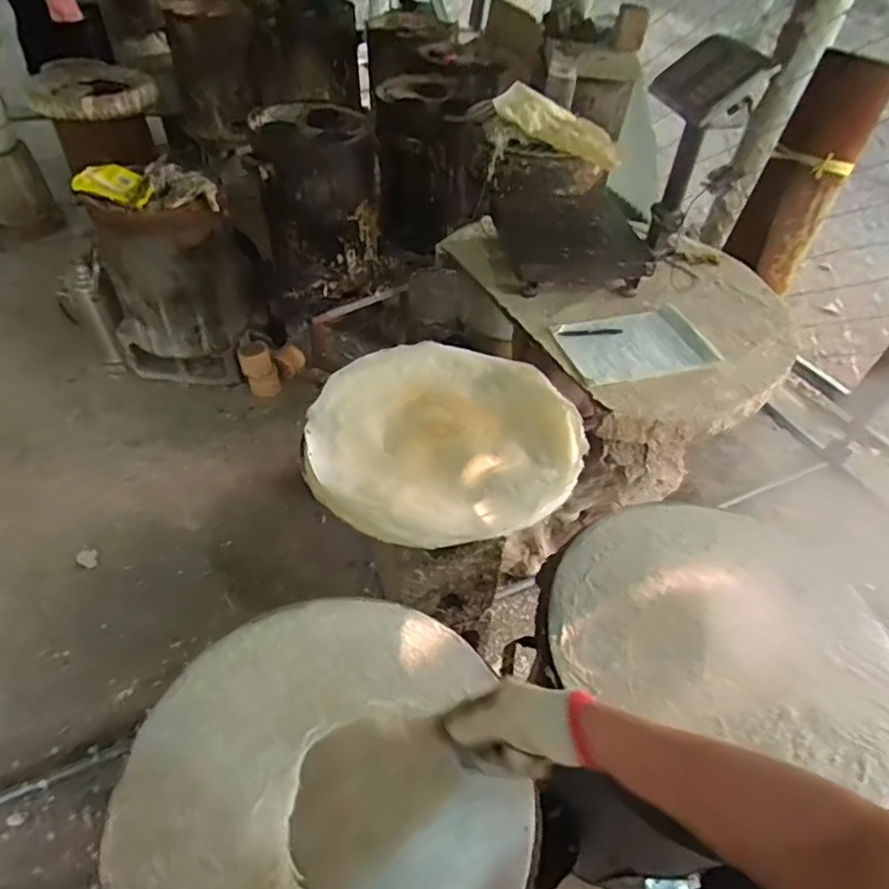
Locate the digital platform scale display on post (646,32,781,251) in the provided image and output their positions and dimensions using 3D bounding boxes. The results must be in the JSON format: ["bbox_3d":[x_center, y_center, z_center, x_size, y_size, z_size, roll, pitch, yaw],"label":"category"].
[{"bbox_3d":[0.547,-0.669,1.341,0.195,0.464,0.327,14,48,9],"label":"digital platform scale display on post"}]

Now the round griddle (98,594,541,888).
[{"bbox_3d":[-0.116,0.331,0.562,0.366,0.034,0.376,2,47,-2],"label":"round griddle"}]

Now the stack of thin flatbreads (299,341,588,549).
[{"bbox_3d":[-0.003,-0.015,0.865,0.394,0.047,0.370,-21,52,-22],"label":"stack of thin flatbreads"}]

